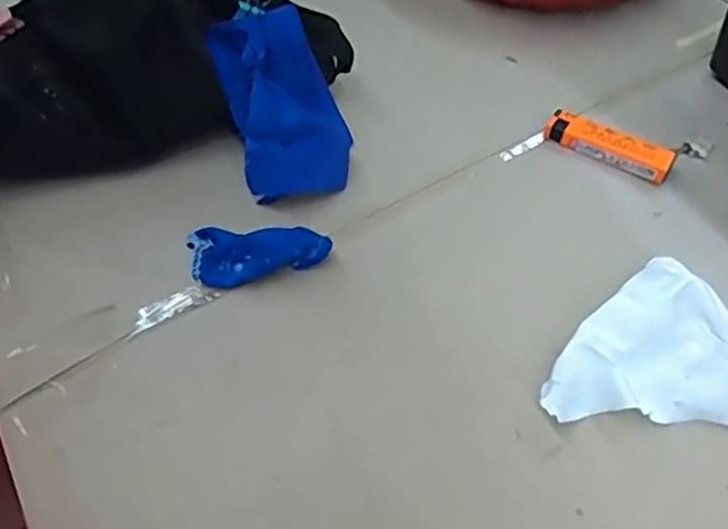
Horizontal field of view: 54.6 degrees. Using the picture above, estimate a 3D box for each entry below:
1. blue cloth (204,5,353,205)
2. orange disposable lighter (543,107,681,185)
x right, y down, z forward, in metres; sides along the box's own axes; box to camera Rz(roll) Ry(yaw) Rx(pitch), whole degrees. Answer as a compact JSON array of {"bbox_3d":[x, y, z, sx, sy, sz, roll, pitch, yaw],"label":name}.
[{"bbox_3d":[-0.048,-0.103,0.450,0.083,0.024,0.119,-21,92,-42],"label":"blue cloth"},{"bbox_3d":[0.156,-0.076,0.451,0.080,0.016,0.020,25,60,20],"label":"orange disposable lighter"}]

